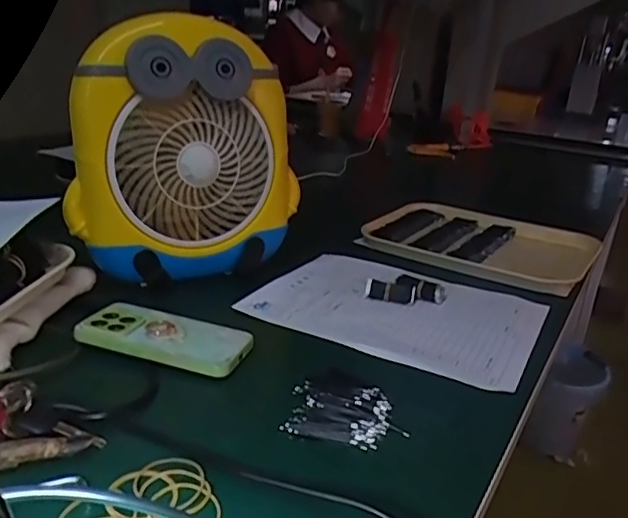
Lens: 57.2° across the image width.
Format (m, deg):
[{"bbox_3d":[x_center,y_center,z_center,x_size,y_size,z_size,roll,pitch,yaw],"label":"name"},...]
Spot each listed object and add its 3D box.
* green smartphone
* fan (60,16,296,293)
[{"bbox_3d":[-0.137,0.071,0.536,0.150,0.017,0.075,9,22,15],"label":"green smartphone"},{"bbox_3d":[-0.140,-0.119,0.653,0.256,0.261,0.096,-3,22,-15],"label":"fan"}]

